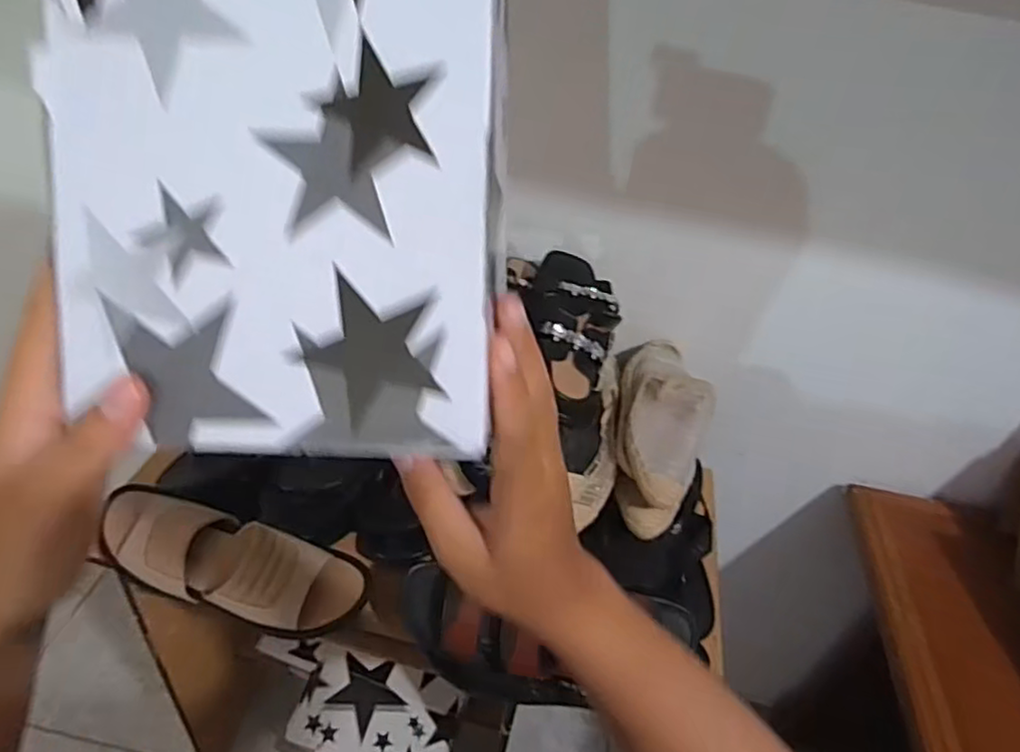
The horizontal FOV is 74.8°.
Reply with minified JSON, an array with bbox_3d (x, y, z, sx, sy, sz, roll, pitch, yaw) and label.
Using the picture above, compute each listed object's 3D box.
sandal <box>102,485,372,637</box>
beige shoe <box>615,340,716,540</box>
[{"bbox_3d":[-0.335,0.208,0.776,0.340,0.065,0.110,19,44,13],"label":"sandal"},{"bbox_3d":[0.190,0.053,0.842,0.106,0.100,0.294,16,43,10],"label":"beige shoe"}]

